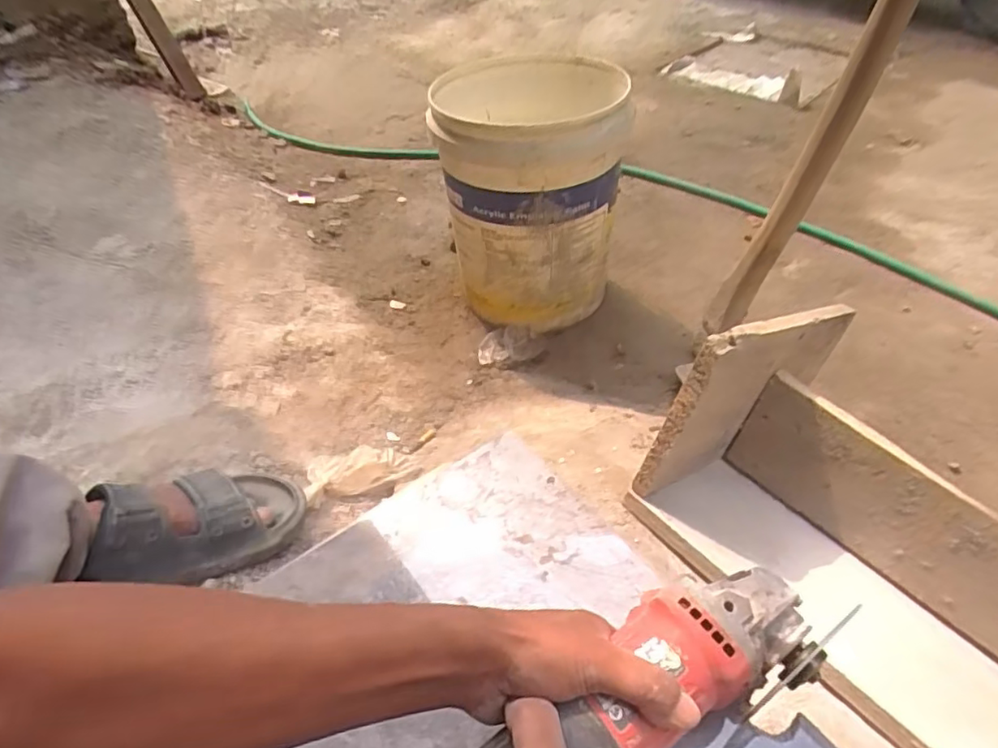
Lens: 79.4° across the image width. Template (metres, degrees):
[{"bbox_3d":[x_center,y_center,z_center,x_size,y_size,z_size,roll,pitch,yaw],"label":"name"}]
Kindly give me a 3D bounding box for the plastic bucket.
[{"bbox_3d":[0.054,-0.307,1.026,0.291,0.347,0.299,-4,44,3],"label":"plastic bucket"}]

